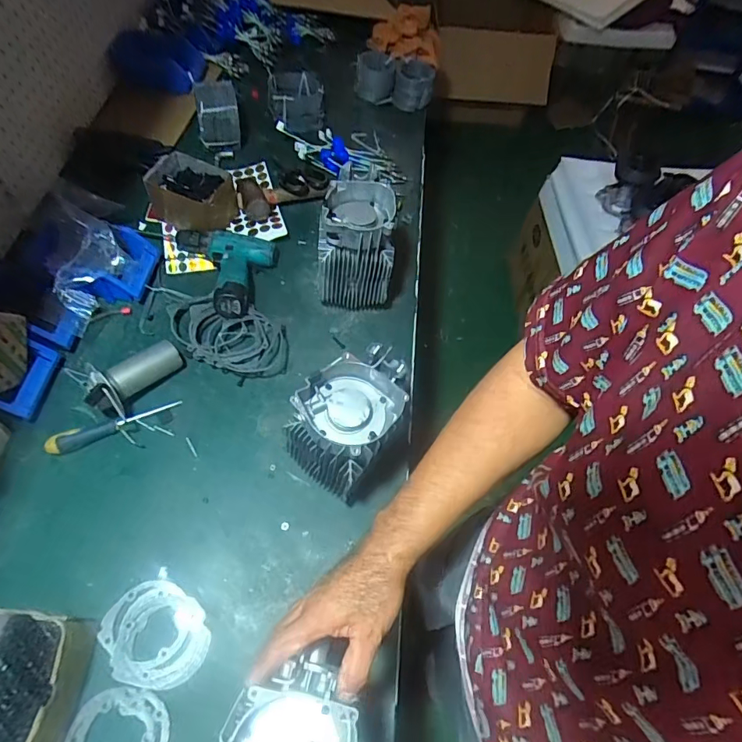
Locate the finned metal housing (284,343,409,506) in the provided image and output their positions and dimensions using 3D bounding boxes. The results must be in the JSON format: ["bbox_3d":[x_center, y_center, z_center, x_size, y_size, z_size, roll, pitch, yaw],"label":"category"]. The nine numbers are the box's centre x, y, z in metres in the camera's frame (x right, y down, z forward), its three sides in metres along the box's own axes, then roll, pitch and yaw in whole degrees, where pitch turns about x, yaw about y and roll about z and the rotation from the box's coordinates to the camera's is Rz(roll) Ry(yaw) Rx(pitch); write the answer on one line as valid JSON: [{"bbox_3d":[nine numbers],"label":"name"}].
[{"bbox_3d":[-0.024,0.078,0.640,0.124,0.210,0.150,33,62,15],"label":"finned metal housing"}]

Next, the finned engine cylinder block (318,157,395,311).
[{"bbox_3d":[-0.025,-0.207,0.804,0.121,0.230,0.111,4,58,-2],"label":"finned engine cylinder block"}]

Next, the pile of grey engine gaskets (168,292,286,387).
[{"bbox_3d":[-0.248,-0.058,0.791,0.218,0.043,0.130,22,60,9],"label":"pile of grey engine gaskets"}]

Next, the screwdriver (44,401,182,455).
[{"bbox_3d":[-0.389,0.079,0.694,0.185,0.028,0.023,-22,63,-17],"label":"screwdriver"}]

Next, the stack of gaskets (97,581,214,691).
[{"bbox_3d":[-0.275,0.335,0.584,0.132,0.012,0.110,13,59,3],"label":"stack of gaskets"}]

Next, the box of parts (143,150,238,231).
[{"bbox_3d":[-0.352,-0.344,0.898,0.151,0.106,0.121,24,60,10],"label":"box of parts"}]

